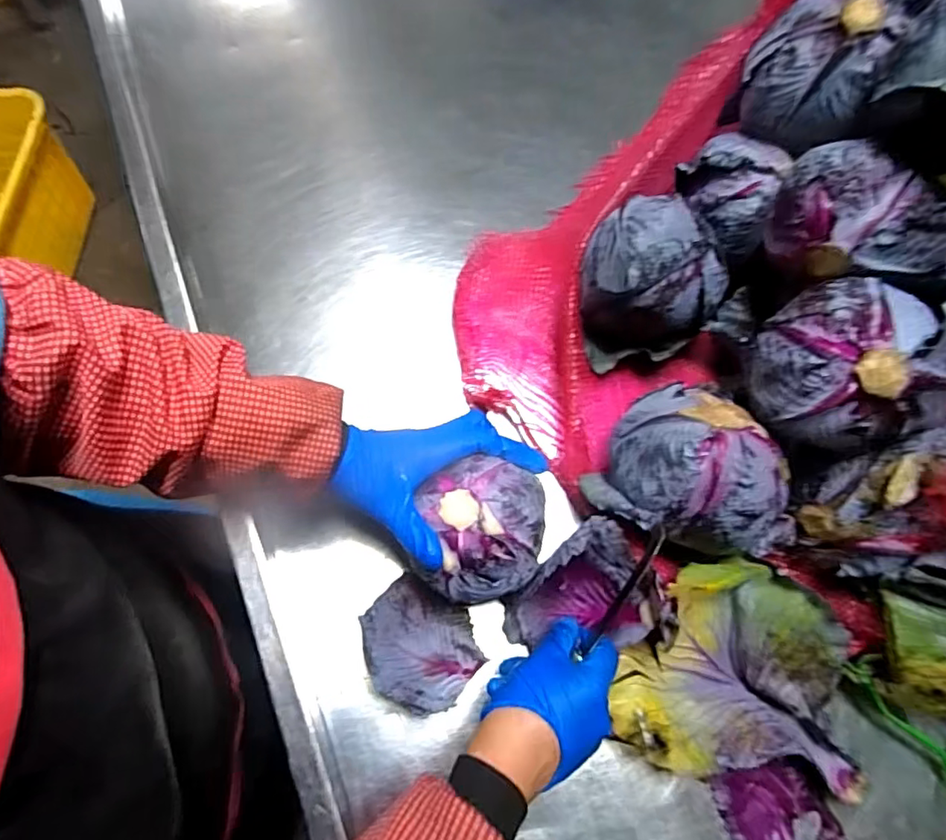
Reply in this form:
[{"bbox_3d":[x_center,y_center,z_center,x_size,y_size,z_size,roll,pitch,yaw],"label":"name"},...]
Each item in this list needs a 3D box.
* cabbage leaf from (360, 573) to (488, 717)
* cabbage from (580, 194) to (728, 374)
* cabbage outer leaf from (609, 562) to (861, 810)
[{"bbox_3d":[-0.043,0.176,0.449,0.094,0.029,0.080,40,74,13],"label":"cabbage leaf"},{"bbox_3d":[0.145,-0.110,0.503,0.114,0.118,0.108,1,68,-3],"label":"cabbage"},{"bbox_3d":[0.193,0.184,0.428,0.178,0.066,0.150,8,68,-1],"label":"cabbage outer leaf"}]

